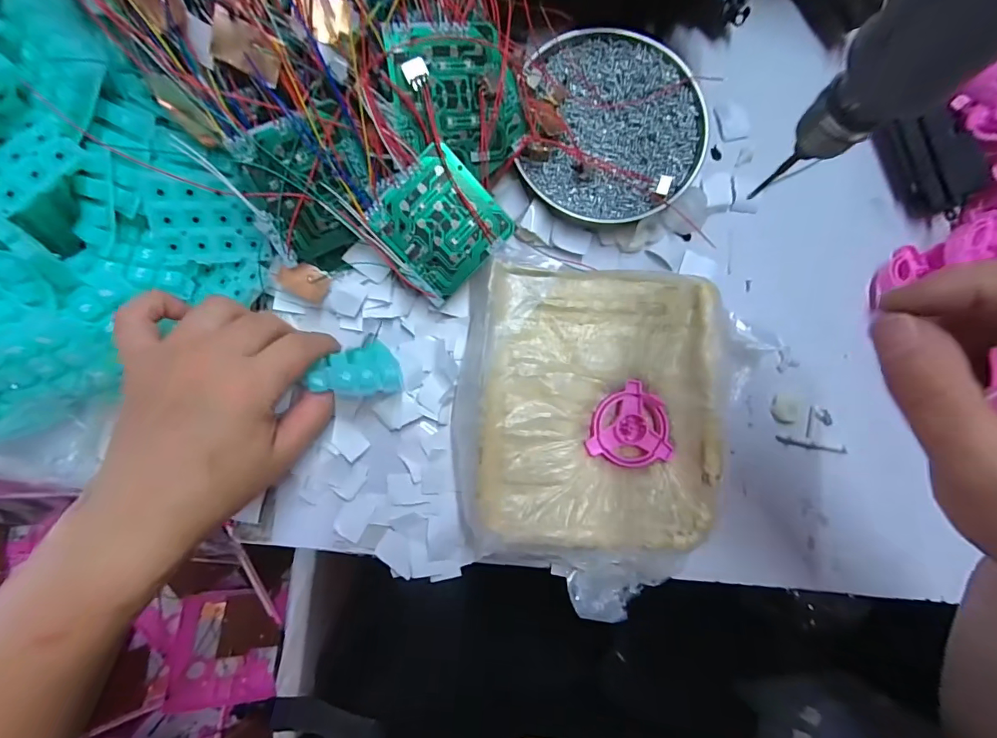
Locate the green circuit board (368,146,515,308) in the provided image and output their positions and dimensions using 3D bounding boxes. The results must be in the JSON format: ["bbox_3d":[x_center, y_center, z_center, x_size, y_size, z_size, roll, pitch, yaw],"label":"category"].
[{"bbox_3d":[-0.037,-0.090,0.277,0.072,0.006,0.071,-42,106,5],"label":"green circuit board"}]

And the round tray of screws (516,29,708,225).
[{"bbox_3d":[0.080,-0.169,0.306,0.121,0.018,0.128,0,87,-2],"label":"round tray of screws"}]

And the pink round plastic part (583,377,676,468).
[{"bbox_3d":[0.089,0.037,0.287,0.053,0.006,0.054,0,87,-2],"label":"pink round plastic part"}]

